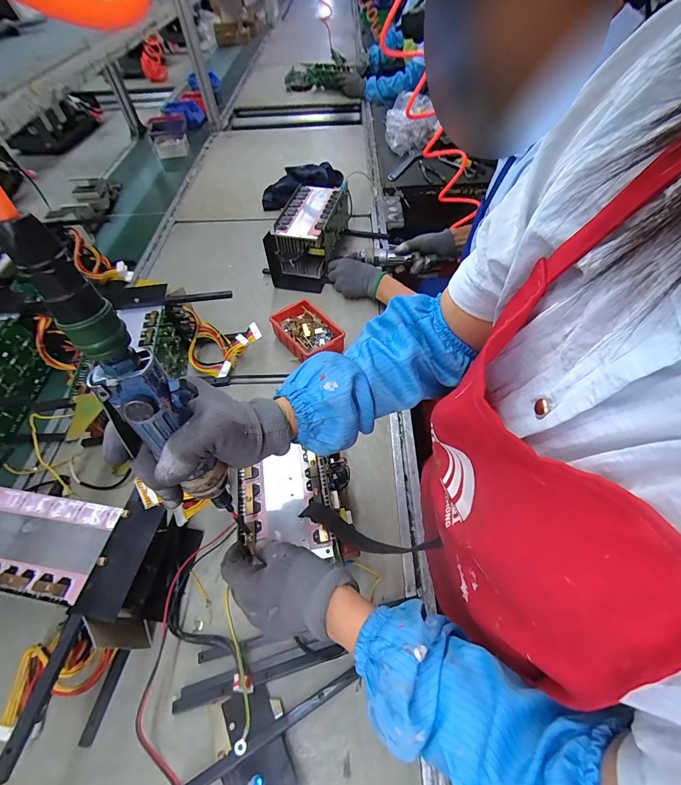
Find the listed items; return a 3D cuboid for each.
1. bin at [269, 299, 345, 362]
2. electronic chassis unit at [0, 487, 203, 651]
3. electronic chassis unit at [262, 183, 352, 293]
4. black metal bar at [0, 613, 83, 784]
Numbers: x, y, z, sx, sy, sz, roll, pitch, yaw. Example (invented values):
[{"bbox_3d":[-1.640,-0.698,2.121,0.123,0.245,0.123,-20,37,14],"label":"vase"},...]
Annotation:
[{"bbox_3d":[-0.068,-0.122,0.740,0.105,0.054,0.152,-32,58,-18],"label":"bin"},{"bbox_3d":[-0.338,0.213,0.463,0.287,0.134,0.139,12,56,12],"label":"electronic chassis unit"},{"bbox_3d":[-0.077,-0.408,0.895,0.142,0.129,0.296,8,55,10],"label":"electronic chassis unit"},{"bbox_3d":[-0.290,0.288,0.337,0.015,0.011,0.124,5,55,8],"label":"black metal bar"}]

